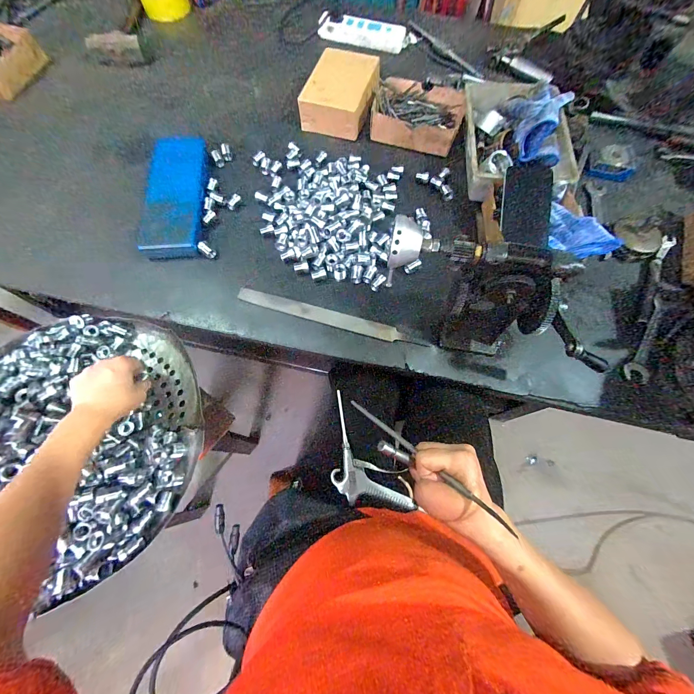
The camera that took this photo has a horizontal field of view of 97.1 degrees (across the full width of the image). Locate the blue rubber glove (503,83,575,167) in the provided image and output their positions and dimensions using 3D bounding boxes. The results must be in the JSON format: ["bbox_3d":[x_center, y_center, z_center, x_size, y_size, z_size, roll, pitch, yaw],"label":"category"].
[{"bbox_3d":[0.326,-0.394,0.534,0.108,0.060,0.177,20,70,5],"label":"blue rubber glove"}]

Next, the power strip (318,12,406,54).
[{"bbox_3d":[0.034,-0.742,0.720,0.202,0.032,0.054,16,69,3],"label":"power strip"}]

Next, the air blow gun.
[{"bbox_3d":[0.016,0.171,0.459,0.095,0.021,0.188,-41,76,-16],"label":"air blow gun"}]

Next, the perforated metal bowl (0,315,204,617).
[{"bbox_3d":[-0.378,0.107,0.413,0.350,0.095,0.335,1,69,-2],"label":"perforated metal bowl"}]

